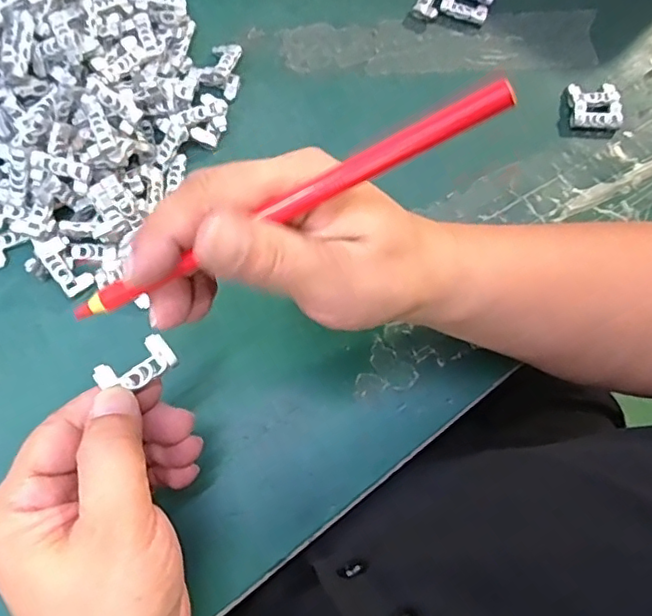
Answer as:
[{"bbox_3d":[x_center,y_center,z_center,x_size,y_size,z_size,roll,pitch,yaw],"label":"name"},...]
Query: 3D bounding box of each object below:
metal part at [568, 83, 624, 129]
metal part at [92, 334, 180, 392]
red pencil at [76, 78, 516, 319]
[{"bbox_3d":[0.168,-0.125,0.352,0.032,0.007,0.030,1,73,-4],"label":"metal part"},{"bbox_3d":[-0.076,0.022,0.225,0.030,0.004,0.016,-23,72,-18],"label":"metal part"},{"bbox_3d":[-0.016,-0.032,0.192,0.161,0.014,0.011,-25,72,12],"label":"red pencil"}]

